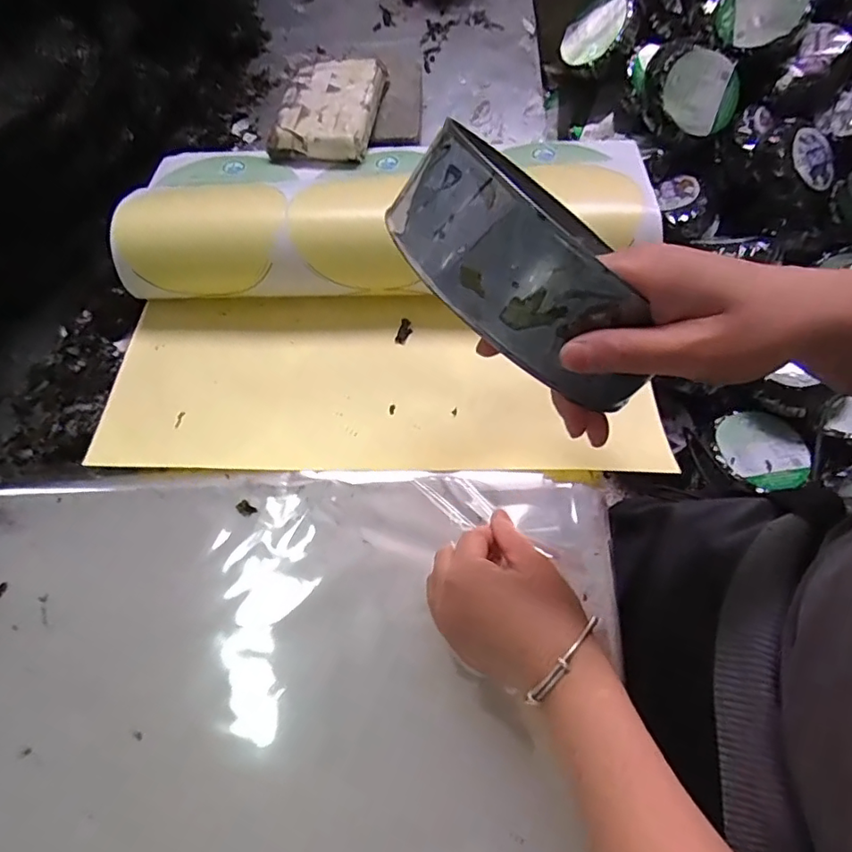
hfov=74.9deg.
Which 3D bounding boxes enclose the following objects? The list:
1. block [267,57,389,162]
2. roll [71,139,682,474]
[{"bbox_3d":[-0.103,-0.345,0.599,0.100,0.022,0.145,9,66,5],"label":"block"},{"bbox_3d":[-0.044,-0.129,0.521,0.482,0.089,0.348,0,65,2],"label":"roll"}]

